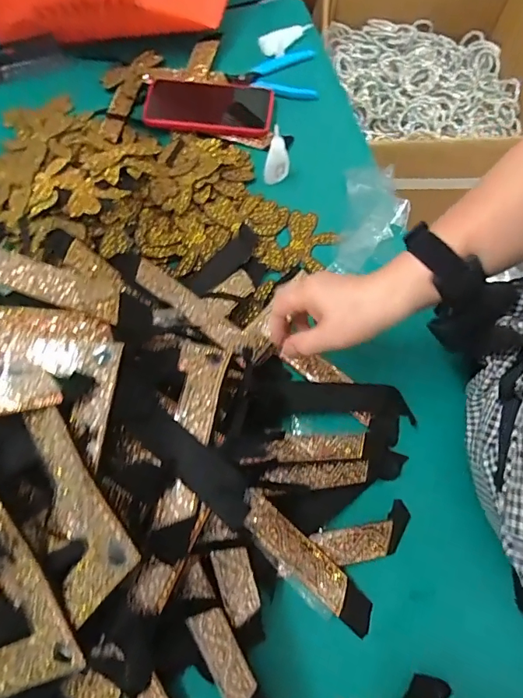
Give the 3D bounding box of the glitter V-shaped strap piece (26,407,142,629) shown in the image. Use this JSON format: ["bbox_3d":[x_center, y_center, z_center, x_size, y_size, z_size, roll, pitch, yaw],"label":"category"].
[{"bbox_3d":[-0.136,0.108,0.310,0.072,0.011,0.132,-45,69,20],"label":"glitter V-shaped strap piece"}]

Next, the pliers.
[{"bbox_3d":[0.014,-0.377,0.616,0.119,0.006,0.081,-1,69,1],"label":"pliers"}]

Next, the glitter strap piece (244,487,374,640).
[{"bbox_3d":[0.040,0.188,0.396,0.157,0.018,0.032,46,77,-3],"label":"glitter strap piece"}]

